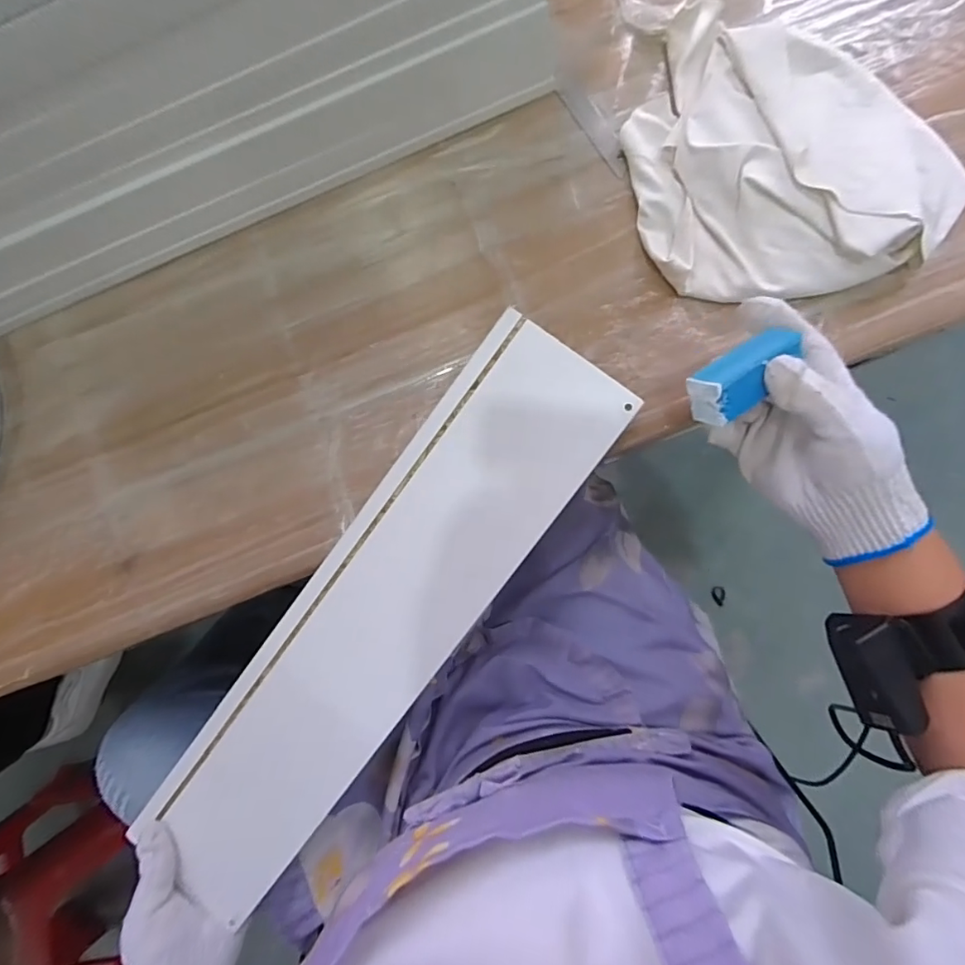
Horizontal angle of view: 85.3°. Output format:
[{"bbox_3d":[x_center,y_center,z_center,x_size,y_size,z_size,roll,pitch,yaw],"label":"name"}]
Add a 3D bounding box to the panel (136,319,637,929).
[{"bbox_3d":[-0.082,0.106,0.398,0.120,0.019,0.490,37,96,9],"label":"panel"}]

